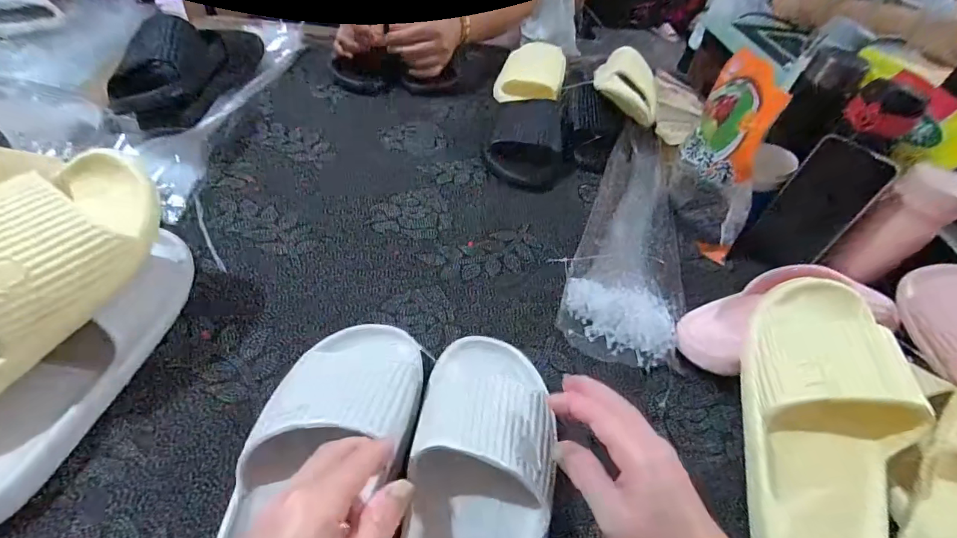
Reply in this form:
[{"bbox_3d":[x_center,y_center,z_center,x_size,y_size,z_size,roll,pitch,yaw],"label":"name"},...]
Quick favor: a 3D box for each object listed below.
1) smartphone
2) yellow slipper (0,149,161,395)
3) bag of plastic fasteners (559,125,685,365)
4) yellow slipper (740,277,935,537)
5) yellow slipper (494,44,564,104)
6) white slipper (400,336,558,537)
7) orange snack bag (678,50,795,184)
[{"bbox_3d":[0.382,-0.068,0.527,0.013,0.158,0.077,-21,52,-39],"label":"smartphone"},{"bbox_3d":[-0.342,0.016,0.312,0.092,0.085,0.254,27,70,19],"label":"yellow slipper"},{"bbox_3d":[0.186,-0.058,0.567,0.131,0.032,0.391,14,48,4],"label":"bag of plastic fasteners"},{"bbox_3d":[0.268,0.117,0.350,0.102,0.068,0.256,14,69,7],"label":"yellow slipper"},{"bbox_3d":[0.088,-0.328,0.757,0.104,0.042,0.164,12,47,6],"label":"yellow slipper"},{"bbox_3d":[0.000,0.161,0.318,0.098,0.066,0.264,8,55,2],"label":"white slipper"},{"bbox_3d":[0.292,-0.175,0.534,0.027,0.127,0.154,20,42,-11],"label":"orange snack bag"}]

